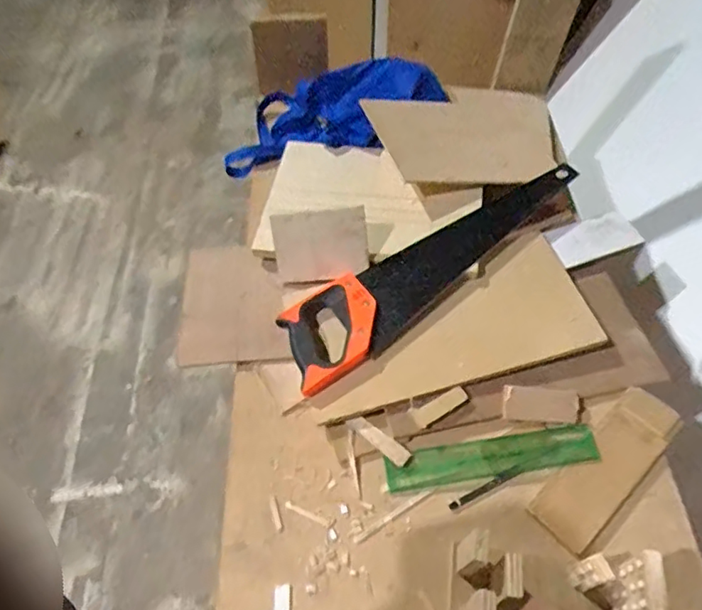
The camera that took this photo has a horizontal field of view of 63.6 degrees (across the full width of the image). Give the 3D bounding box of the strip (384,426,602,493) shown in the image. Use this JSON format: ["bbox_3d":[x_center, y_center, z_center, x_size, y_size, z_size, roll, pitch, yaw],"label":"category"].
[{"bbox_3d":[0.170,0.188,0.692,0.254,0.011,0.047,-8,58,-2],"label":"strip"}]

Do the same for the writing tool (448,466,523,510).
[{"bbox_3d":[0.161,0.219,0.677,0.099,0.008,0.011,-21,55,-16],"label":"writing tool"}]

